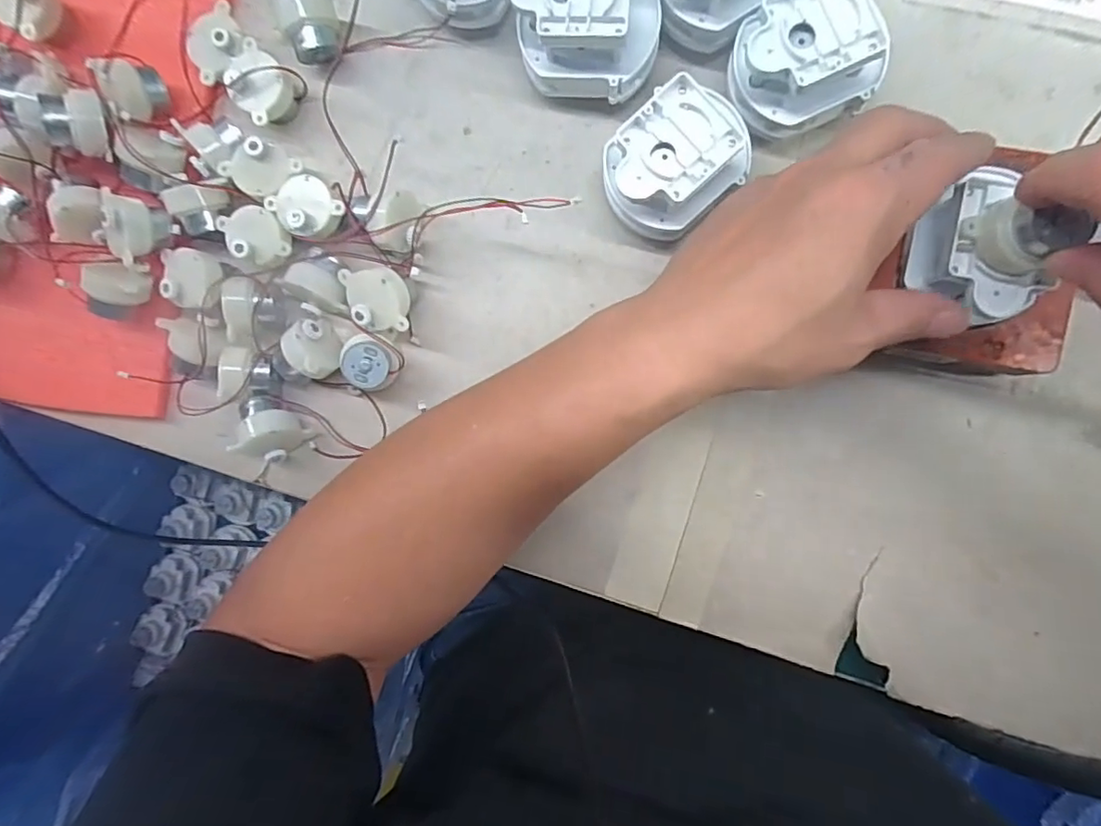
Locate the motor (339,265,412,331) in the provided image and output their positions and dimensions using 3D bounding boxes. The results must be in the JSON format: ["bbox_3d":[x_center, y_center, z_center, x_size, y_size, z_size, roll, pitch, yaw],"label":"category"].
[{"bbox_3d":[-0.092,-0.060,0.306,0.035,0.033,0.031,4,90,4],"label":"motor"}]

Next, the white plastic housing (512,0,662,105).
[{"bbox_3d":[0.019,-0.191,0.285,0.068,0.053,0.055,4,90,4],"label":"white plastic housing"}]

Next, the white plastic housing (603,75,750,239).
[{"bbox_3d":[0.060,-0.118,0.283,0.062,0.050,0.052,-41,87,3],"label":"white plastic housing"}]

